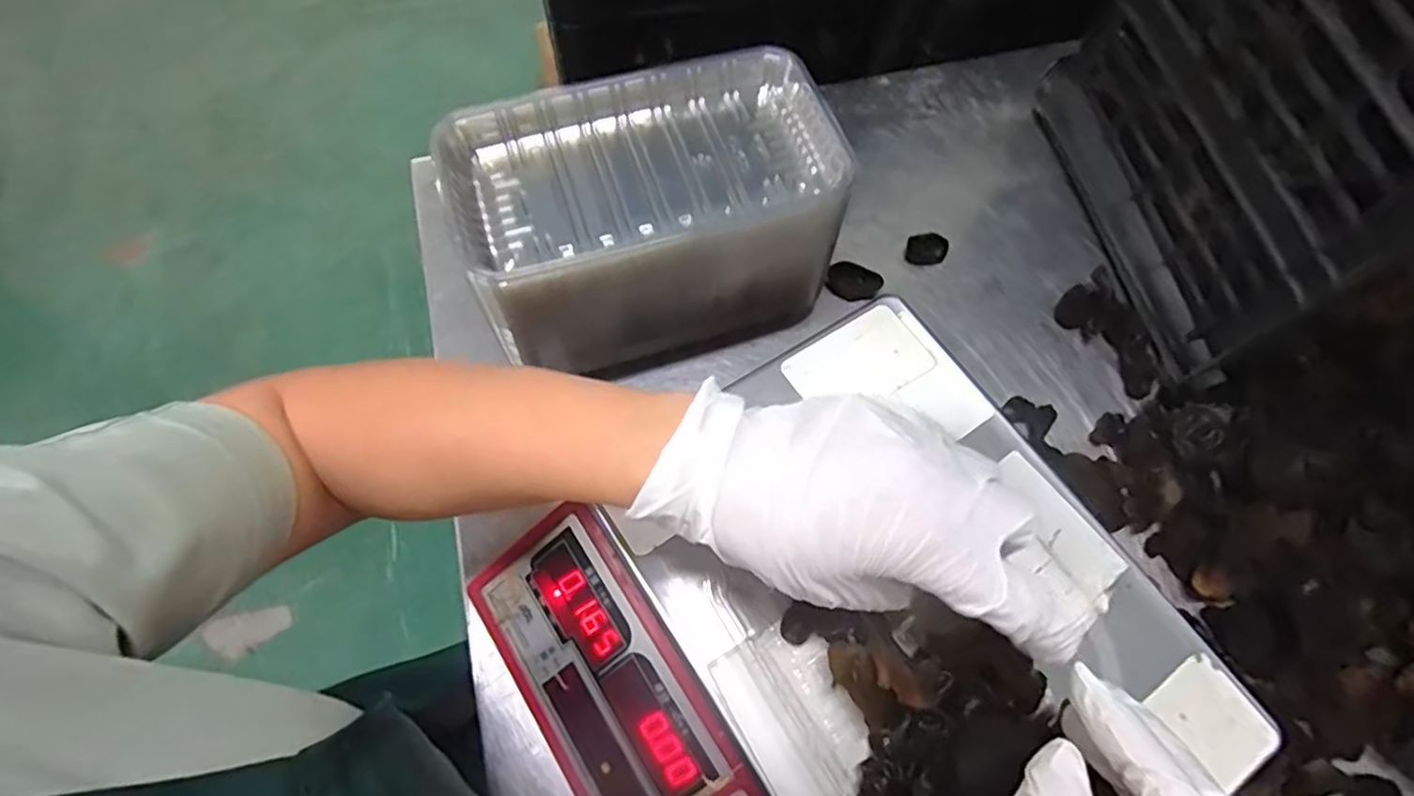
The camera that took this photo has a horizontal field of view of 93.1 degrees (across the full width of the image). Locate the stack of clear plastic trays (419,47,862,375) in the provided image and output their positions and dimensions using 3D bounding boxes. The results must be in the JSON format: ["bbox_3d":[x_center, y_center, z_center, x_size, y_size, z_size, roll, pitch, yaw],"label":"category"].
[{"bbox_3d":[-0.036,-0.119,0.462,0.240,0.124,0.145,-17,68,-8],"label":"stack of clear plastic trays"}]

